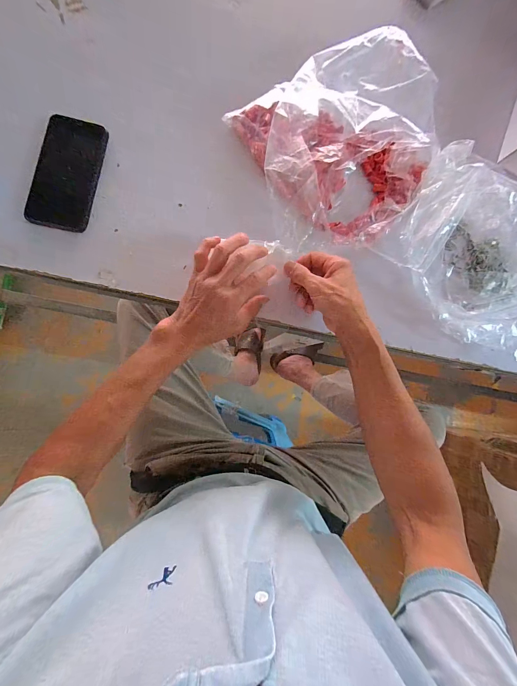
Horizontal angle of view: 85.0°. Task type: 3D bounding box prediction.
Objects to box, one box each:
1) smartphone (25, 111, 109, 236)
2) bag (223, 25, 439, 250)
[{"bbox_3d":[-0.261,-0.234,0.386,0.076,0.014,0.161,9,84,-6],"label":"smartphone"},{"bbox_3d":[0.136,-0.294,0.420,0.310,0.078,0.273,-34,90,-9],"label":"bag"}]

